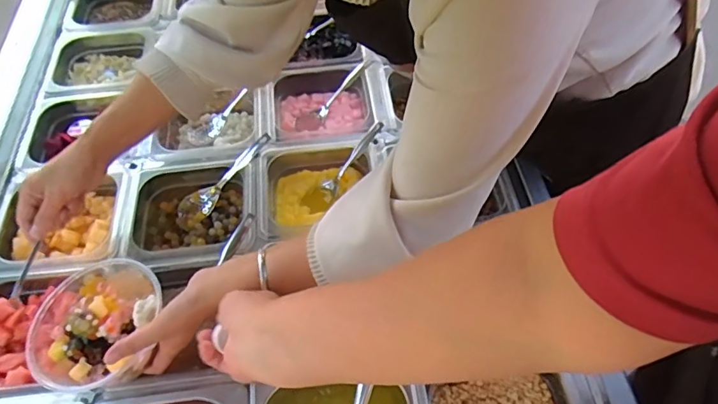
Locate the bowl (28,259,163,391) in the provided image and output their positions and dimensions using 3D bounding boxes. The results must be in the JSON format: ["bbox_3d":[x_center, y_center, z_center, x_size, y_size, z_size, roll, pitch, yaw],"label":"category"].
[{"bbox_3d":[-0.284,0.140,0.556,0.140,0.072,0.146,-1,54,1],"label":"bowl"}]

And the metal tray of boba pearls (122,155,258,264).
[{"bbox_3d":[-0.227,0.021,0.711,0.174,0.064,0.168,-5,54,-3],"label":"metal tray of boba pearls"}]

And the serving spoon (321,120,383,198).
[{"bbox_3d":[-0.009,-0.066,0.752,0.024,0.028,0.130,41,96,26],"label":"serving spoon"}]

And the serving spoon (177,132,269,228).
[{"bbox_3d":[-0.198,-0.032,0.733,0.177,0.030,0.039,-47,64,-4],"label":"serving spoon"}]

